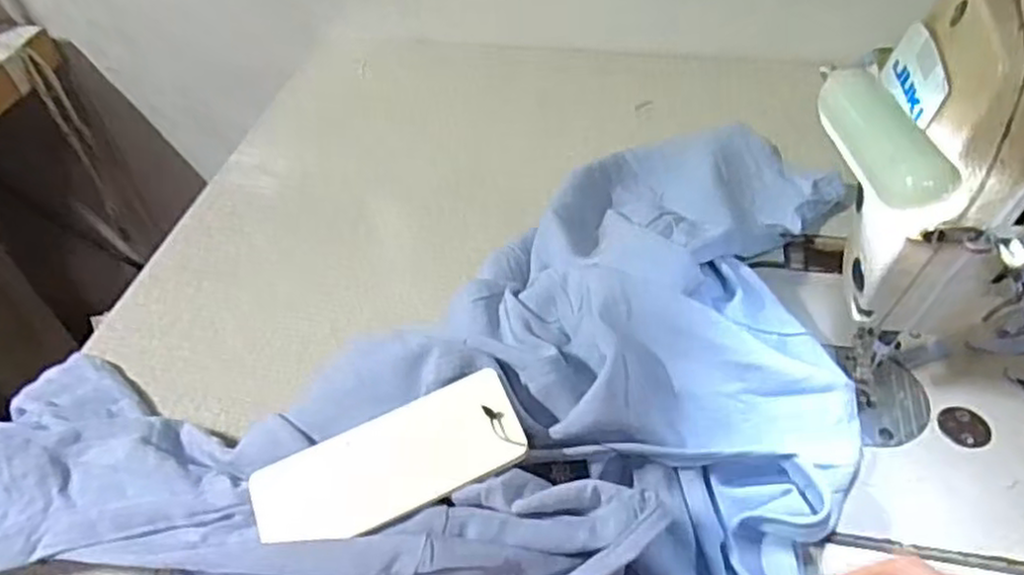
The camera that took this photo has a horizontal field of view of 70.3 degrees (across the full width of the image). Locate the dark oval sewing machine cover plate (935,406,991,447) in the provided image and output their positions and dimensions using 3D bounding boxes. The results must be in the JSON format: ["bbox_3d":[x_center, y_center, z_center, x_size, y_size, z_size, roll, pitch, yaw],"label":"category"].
[{"bbox_3d":[0.233,0.071,0.373,0.025,0.004,0.022,28,55,27],"label":"dark oval sewing machine cover plate"}]

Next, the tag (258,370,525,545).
[{"bbox_3d":[-0.055,0.079,0.323,0.119,0.006,0.047,-23,58,-7],"label":"tag"}]

